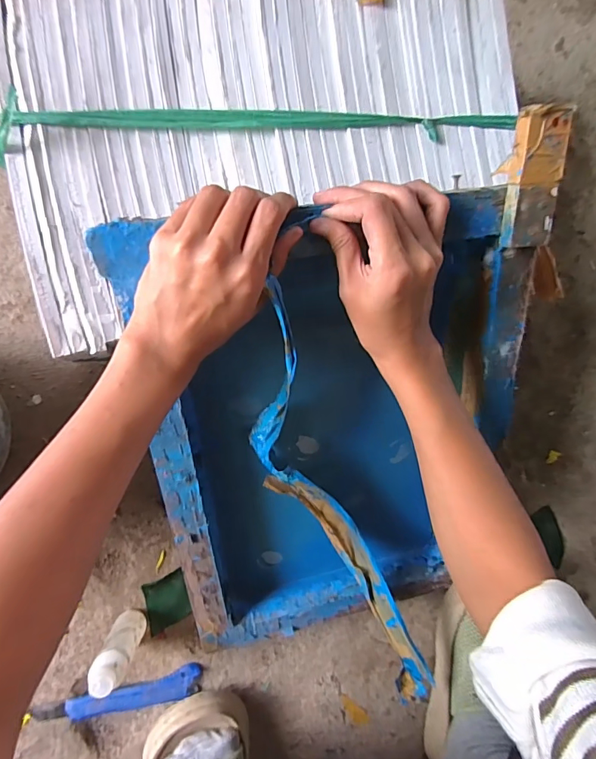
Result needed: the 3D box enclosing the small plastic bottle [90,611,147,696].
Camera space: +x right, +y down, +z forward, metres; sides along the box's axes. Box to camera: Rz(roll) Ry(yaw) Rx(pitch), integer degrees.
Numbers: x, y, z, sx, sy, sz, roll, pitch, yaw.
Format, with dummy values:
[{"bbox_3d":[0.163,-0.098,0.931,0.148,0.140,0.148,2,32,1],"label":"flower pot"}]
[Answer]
[{"bbox_3d":[-0.167,0.252,0.415,0.031,0.096,0.025,18,87,-8],"label":"small plastic bottle"}]

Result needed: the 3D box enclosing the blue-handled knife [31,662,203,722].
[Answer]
[{"bbox_3d":[-0.182,0.330,0.456,0.163,0.016,0.027,-12,91,-9],"label":"blue-handled knife"}]

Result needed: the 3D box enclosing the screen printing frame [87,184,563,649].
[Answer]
[{"bbox_3d":[0.037,0.059,0.386,0.299,0.054,0.391,-9,117,-8],"label":"screen printing frame"}]

